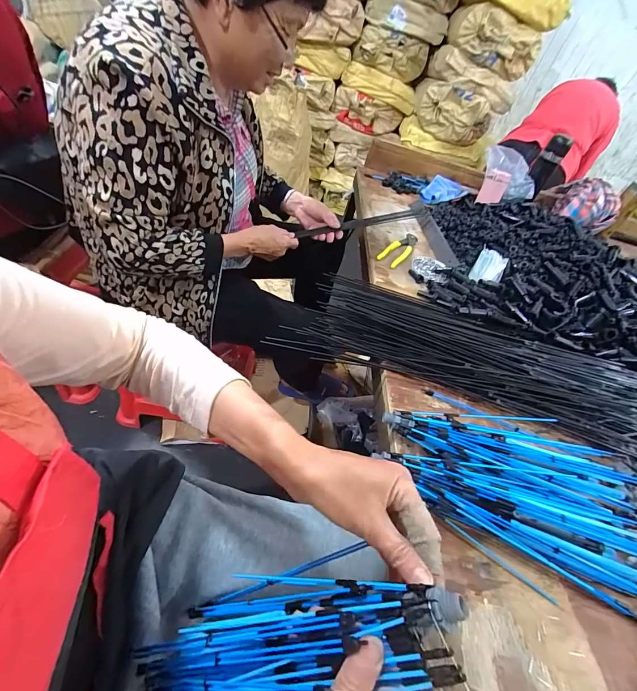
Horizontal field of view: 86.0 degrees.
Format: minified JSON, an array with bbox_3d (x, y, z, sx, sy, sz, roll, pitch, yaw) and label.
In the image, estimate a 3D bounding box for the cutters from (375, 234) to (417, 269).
[{"bbox_3d":[0.185,-0.221,0.776,0.045,0.021,0.167,30,48,13],"label":"cutters"}]

